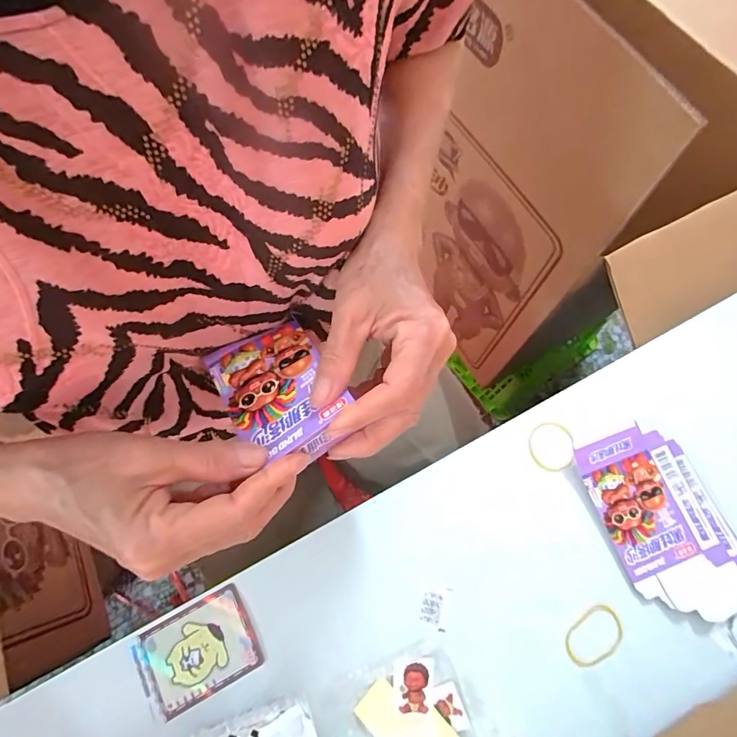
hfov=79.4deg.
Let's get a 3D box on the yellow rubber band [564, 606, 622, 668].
[{"bbox_3d":[0.176,0.209,0.345,0.050,0.004,0.033,-33,74,-12],"label":"yellow rubber band"}]

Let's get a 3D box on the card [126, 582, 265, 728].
[{"bbox_3d":[-0.130,0.215,0.336,0.086,0.004,0.062,-28,73,-11],"label":"card"}]

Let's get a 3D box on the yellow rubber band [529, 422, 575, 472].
[{"bbox_3d":[0.162,0.069,0.394,0.037,0.006,0.045,8,65,15],"label":"yellow rubber band"}]

